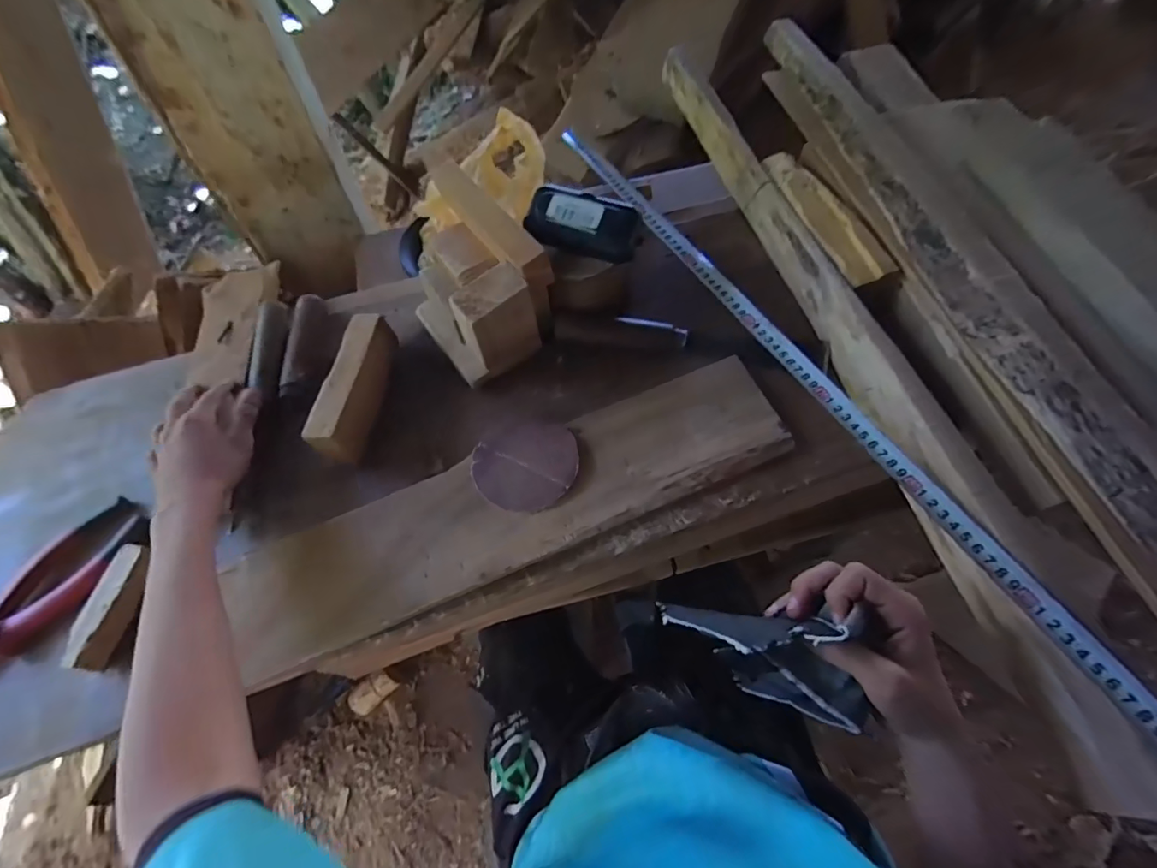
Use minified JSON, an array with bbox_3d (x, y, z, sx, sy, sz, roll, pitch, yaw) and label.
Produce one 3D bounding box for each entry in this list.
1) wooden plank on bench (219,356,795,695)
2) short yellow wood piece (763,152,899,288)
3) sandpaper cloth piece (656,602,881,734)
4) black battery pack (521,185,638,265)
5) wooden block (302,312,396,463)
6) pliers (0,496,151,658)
[{"bbox_3d":[-0.045,0.059,0.422,0.468,0.030,0.099,-22,64,-10],"label":"wooden plank on bench"},{"bbox_3d":[0.255,-0.237,0.526,0.050,0.016,0.209,-15,63,-6],"label":"short yellow wood piece"},{"bbox_3d":[0.114,0.132,0.297,0.125,0.051,0.054,10,63,7],"label":"sandpaper cloth piece"},{"bbox_3d":[0.004,-0.193,0.457,0.102,0.035,0.038,22,65,12],"label":"black battery pack"},{"bbox_3d":[-0.205,-0.042,0.458,0.030,0.056,0.144,5,63,4],"label":"wooden block"},{"bbox_3d":[-0.440,0.138,0.404,0.071,0.028,0.187,35,69,18],"label":"pliers"}]

